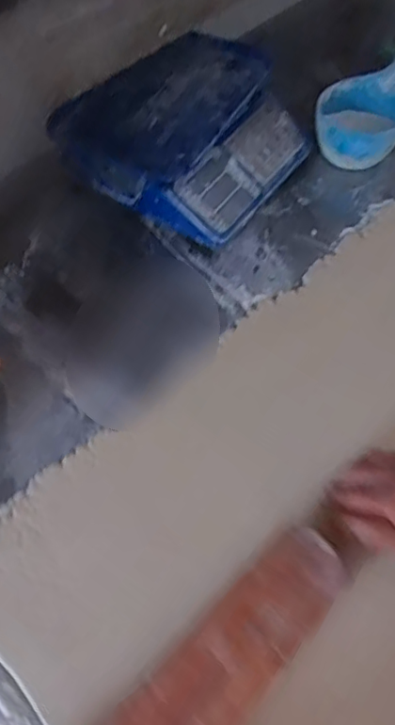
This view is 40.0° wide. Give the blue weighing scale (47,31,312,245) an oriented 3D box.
[{"bbox_3d":[-0.007,-0.330,0.784,0.272,0.131,0.281,33,67,22],"label":"blue weighing scale"}]

